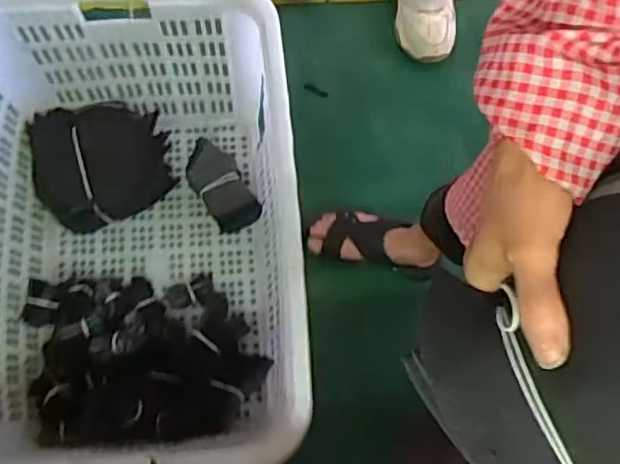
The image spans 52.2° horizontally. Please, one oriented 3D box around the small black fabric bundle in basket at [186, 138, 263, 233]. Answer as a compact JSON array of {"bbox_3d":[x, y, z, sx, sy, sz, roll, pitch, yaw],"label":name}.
[{"bbox_3d":[-0.161,-0.086,1.132,0.085,0.069,0.164,-32,76,-11],"label":"small black fabric bundle in basket"}]

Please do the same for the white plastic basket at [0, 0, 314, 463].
[{"bbox_3d":[-0.271,0.022,0.955,0.498,0.329,0.660,-5,73,-3],"label":"white plastic basket"}]

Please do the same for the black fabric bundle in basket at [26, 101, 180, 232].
[{"bbox_3d":[-0.361,-0.117,1.110,0.222,0.125,0.201,-14,73,-6],"label":"black fabric bundle in basket"}]

